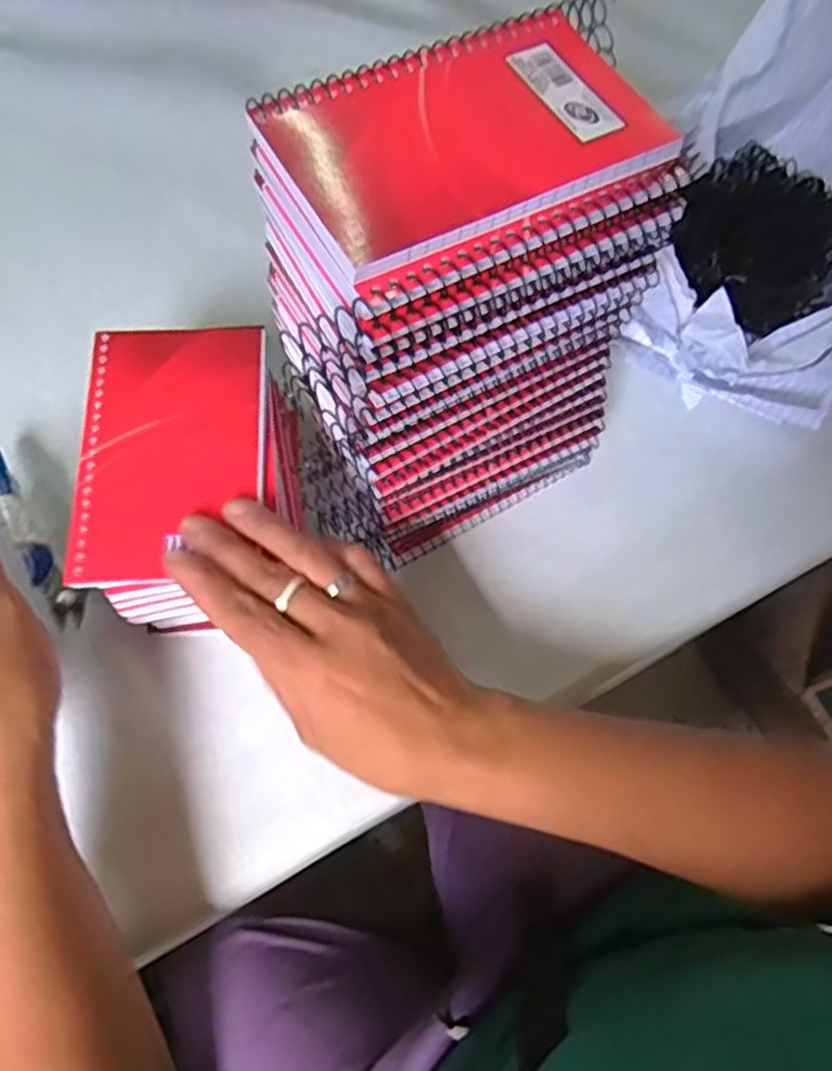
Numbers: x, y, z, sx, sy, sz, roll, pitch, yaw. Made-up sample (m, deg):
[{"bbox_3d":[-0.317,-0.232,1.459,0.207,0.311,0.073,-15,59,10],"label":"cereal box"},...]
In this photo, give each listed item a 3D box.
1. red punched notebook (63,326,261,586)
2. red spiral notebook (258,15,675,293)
[{"bbox_3d":[-0.111,-0.041,0.341,0.080,0.007,0.128,-2,67,-4],"label":"red punched notebook"},{"bbox_3d":[0.017,-0.141,0.256,0.131,0.006,0.082,-26,70,-13],"label":"red spiral notebook"}]

